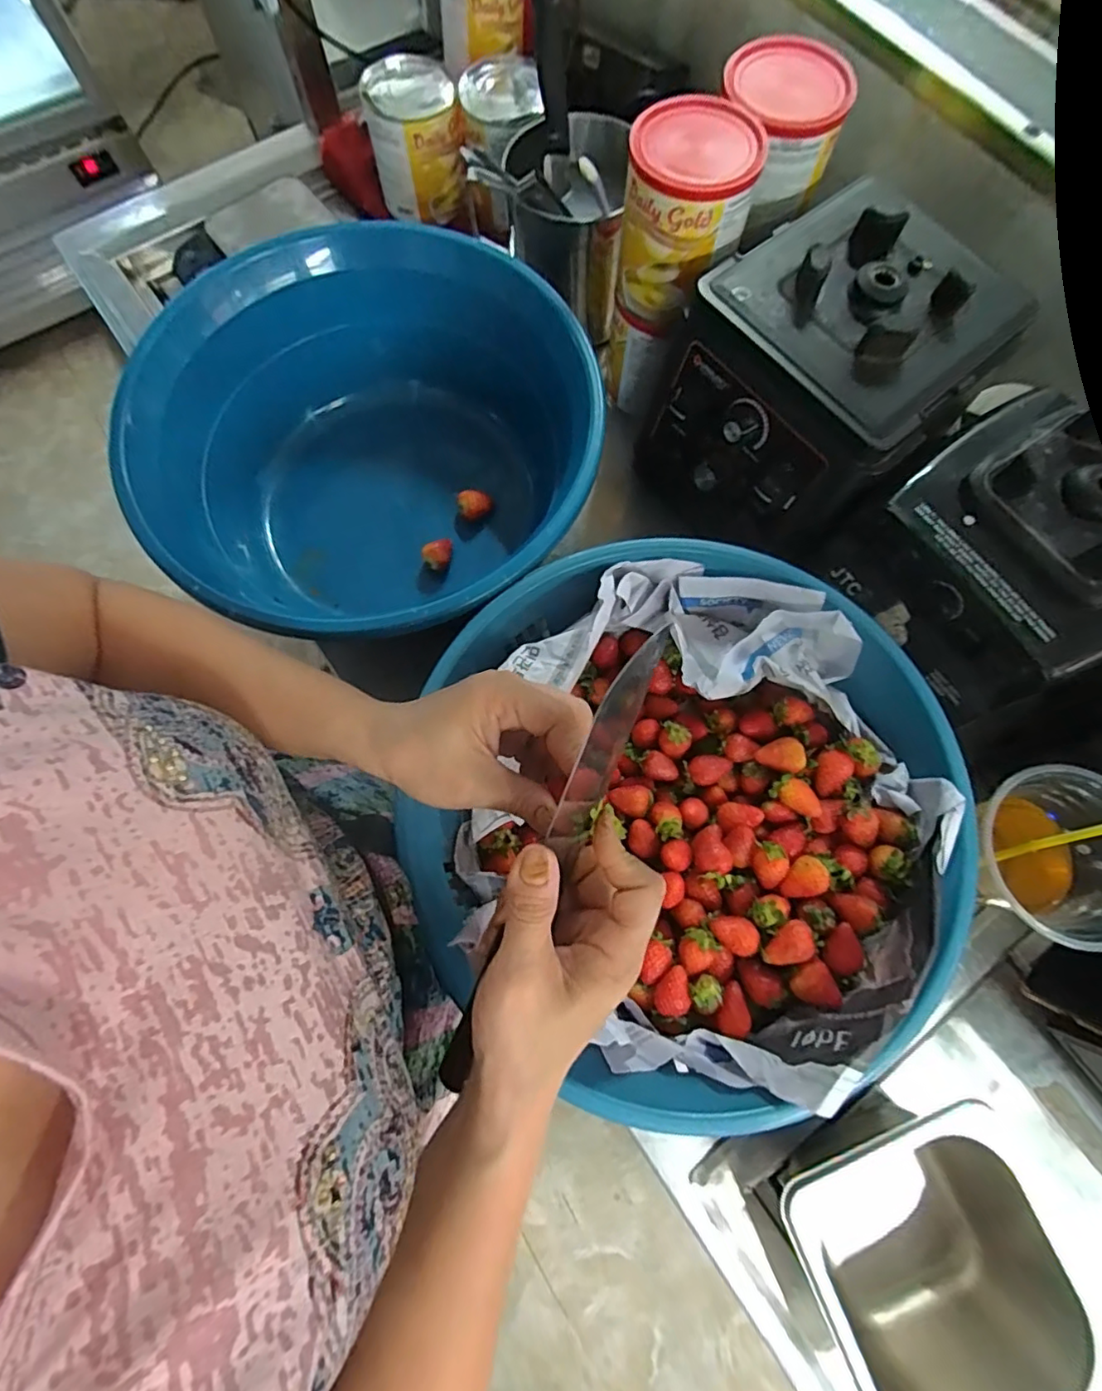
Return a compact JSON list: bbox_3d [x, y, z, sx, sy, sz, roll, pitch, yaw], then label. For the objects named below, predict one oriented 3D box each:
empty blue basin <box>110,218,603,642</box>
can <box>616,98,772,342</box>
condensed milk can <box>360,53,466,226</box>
[{"bbox_3d":[-0.154,-0.211,0.520,0.377,0.158,0.361,0,75,0],"label":"empty blue basin"},{"bbox_3d":[0.106,-0.381,0.465,0.093,0.119,0.098,0,75,0],"label":"can"},{"bbox_3d":[-0.149,-0.614,0.634,0.102,0.100,0.103,-11,75,-3],"label":"condensed milk can"}]

